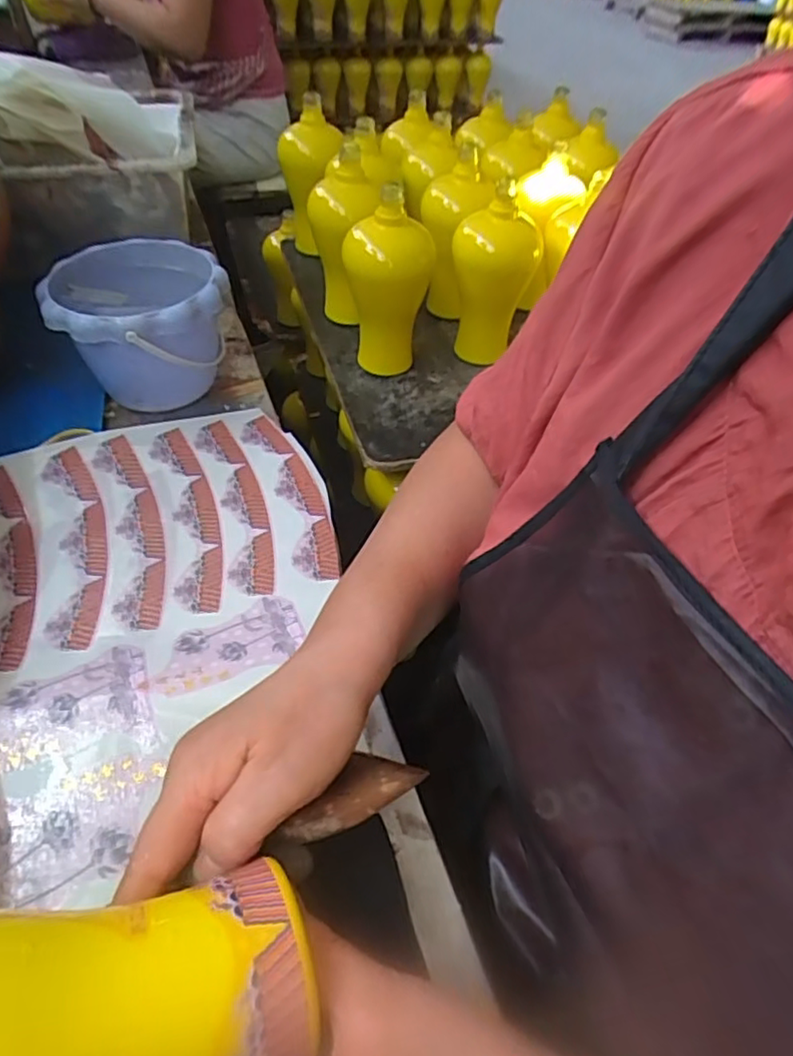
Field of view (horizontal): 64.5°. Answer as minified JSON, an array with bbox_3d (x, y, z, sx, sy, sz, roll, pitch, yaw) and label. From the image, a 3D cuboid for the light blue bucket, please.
[{"bbox_3d":[-0.239,-0.187,0.613,0.150,0.122,0.156,1,48,-1],"label":"light blue bucket"}]

